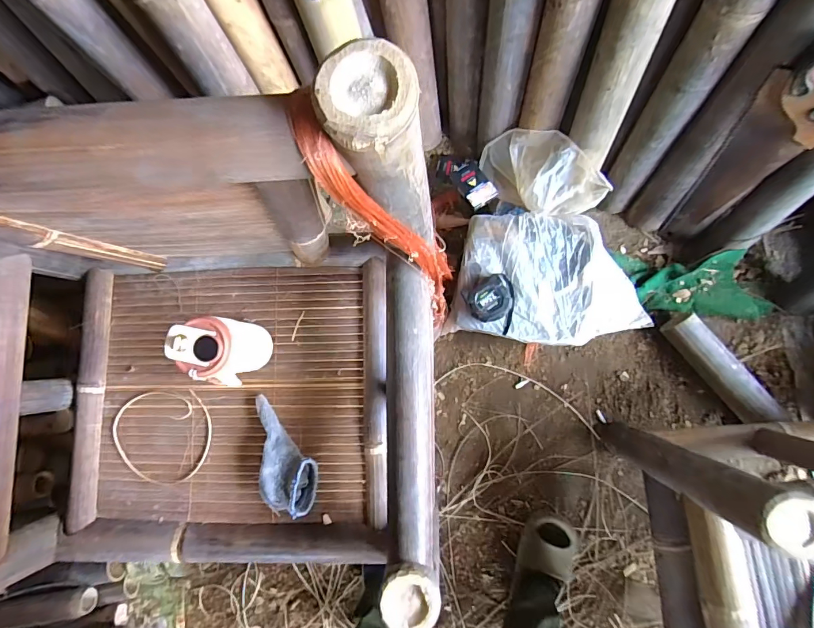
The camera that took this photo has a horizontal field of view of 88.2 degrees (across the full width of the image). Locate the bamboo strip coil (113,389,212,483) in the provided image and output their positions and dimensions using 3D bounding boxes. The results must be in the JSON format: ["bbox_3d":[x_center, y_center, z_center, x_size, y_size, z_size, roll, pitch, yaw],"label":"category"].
[{"bbox_3d":[-0.389,0.196,0.668,0.155,0.010,0.137,-4,85,3],"label":"bamboo strip coil"}]

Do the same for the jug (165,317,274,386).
[{"bbox_3d":[-0.257,0.055,0.594,0.073,0.161,0.092,7,85,4],"label":"jug"}]

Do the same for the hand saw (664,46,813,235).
[{"bbox_3d":[0.572,-0.261,0.710,0.115,0.485,0.031,22,80,11],"label":"hand saw"}]

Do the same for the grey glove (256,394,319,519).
[{"bbox_3d":[-0.179,0.207,0.627,0.085,0.051,0.173,-9,84,3],"label":"grey glove"}]

